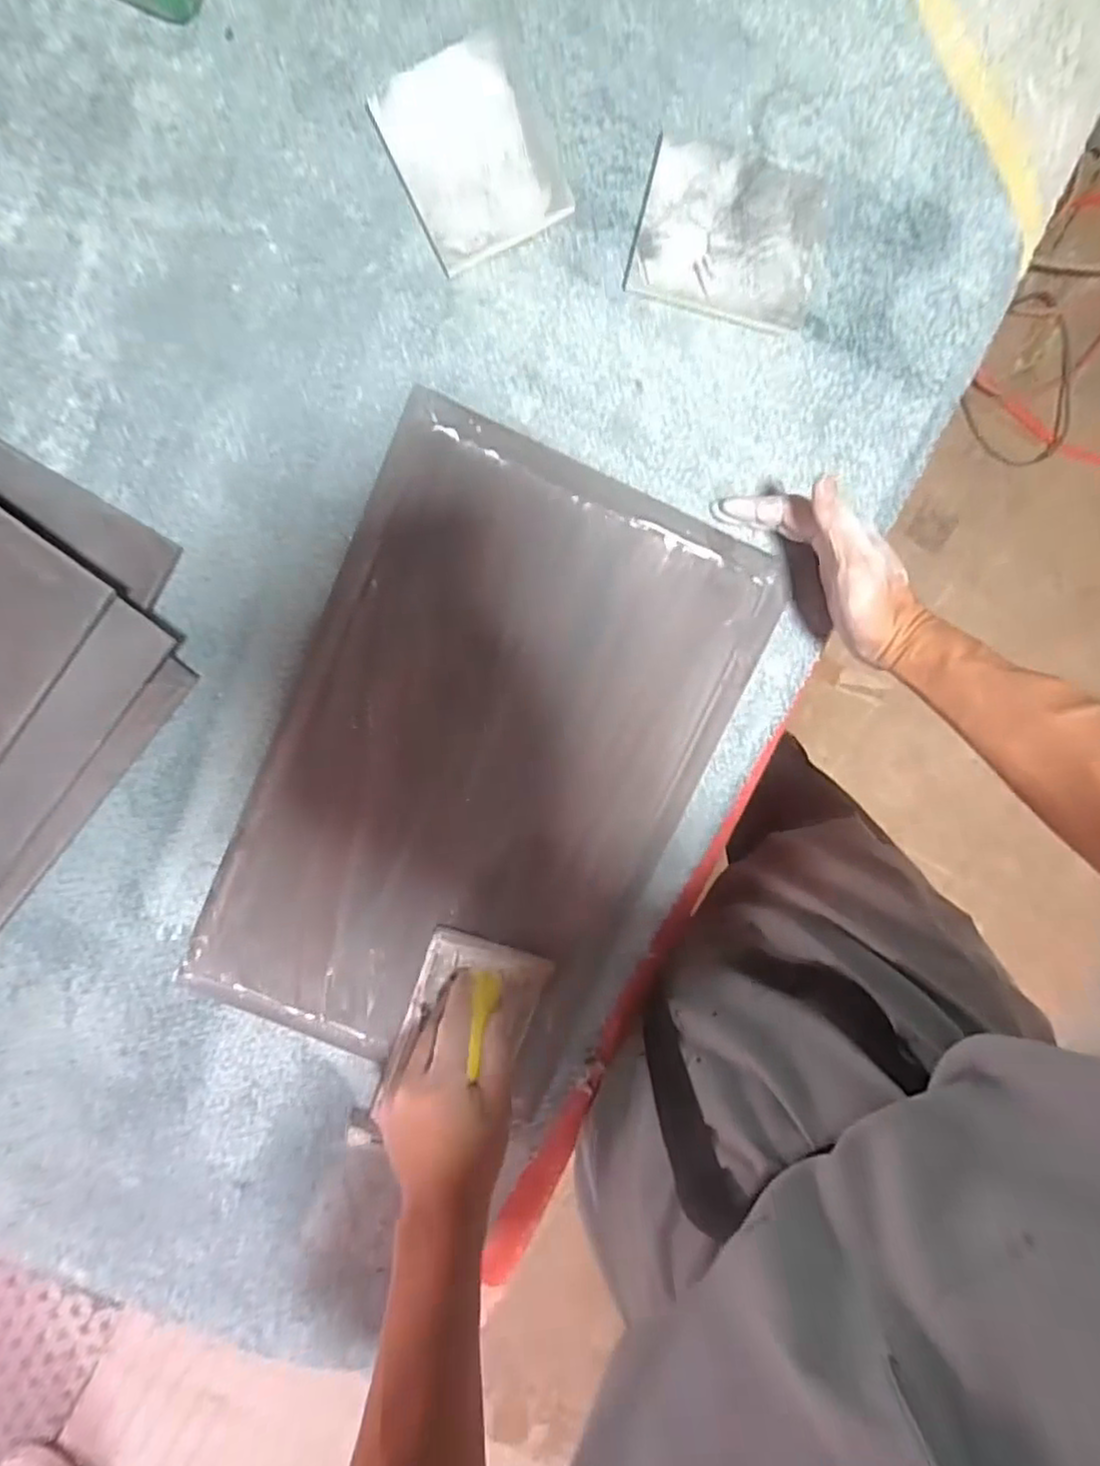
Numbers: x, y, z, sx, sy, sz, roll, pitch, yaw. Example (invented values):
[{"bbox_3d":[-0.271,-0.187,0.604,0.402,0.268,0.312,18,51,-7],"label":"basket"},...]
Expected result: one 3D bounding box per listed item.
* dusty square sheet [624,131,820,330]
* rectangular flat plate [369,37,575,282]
[{"bbox_3d":[0.125,-0.343,0.471,0.125,0.015,0.100,13,98,-3],"label":"dusty square sheet"},{"bbox_3d":[-0.053,-0.390,0.462,0.098,0.015,0.119,-26,98,2],"label":"rectangular flat plate"}]

